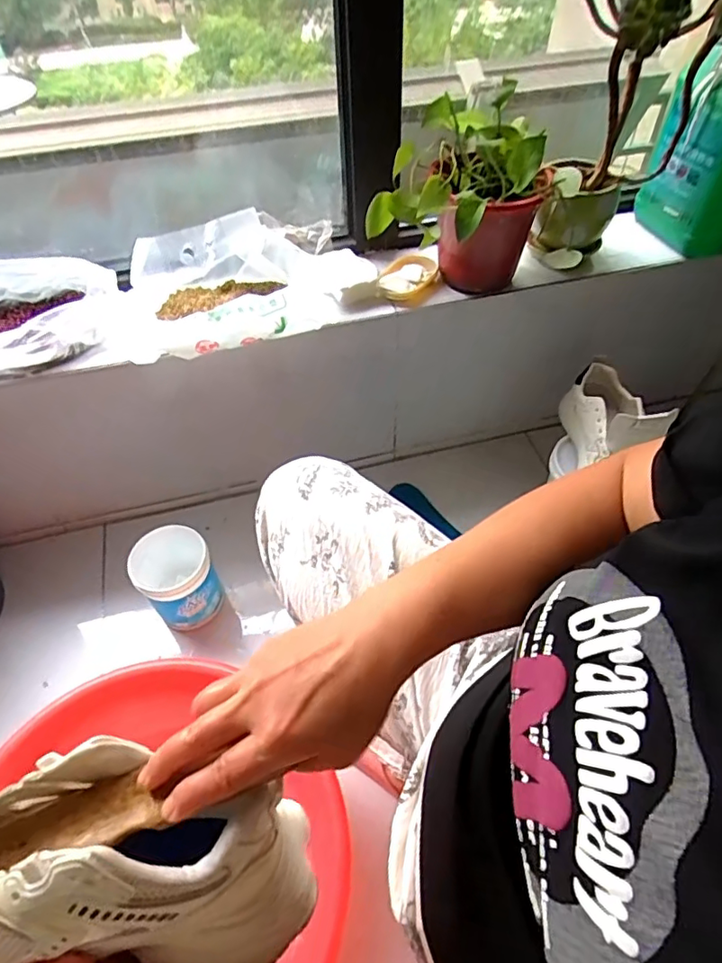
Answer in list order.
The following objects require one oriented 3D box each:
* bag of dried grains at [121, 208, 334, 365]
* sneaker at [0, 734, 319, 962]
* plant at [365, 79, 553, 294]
[{"bbox_3d":[-0.191,-0.270,0.770,0.282,0.099,0.230,-2,51,0],"label":"bag of dried grains"},{"bbox_3d":[-0.150,0.218,0.310,0.253,0.087,0.117,4,49,-16],"label":"sneaker"},{"bbox_3d":[0.136,-0.357,0.766,0.202,0.238,0.196,19,54,16],"label":"plant"}]

